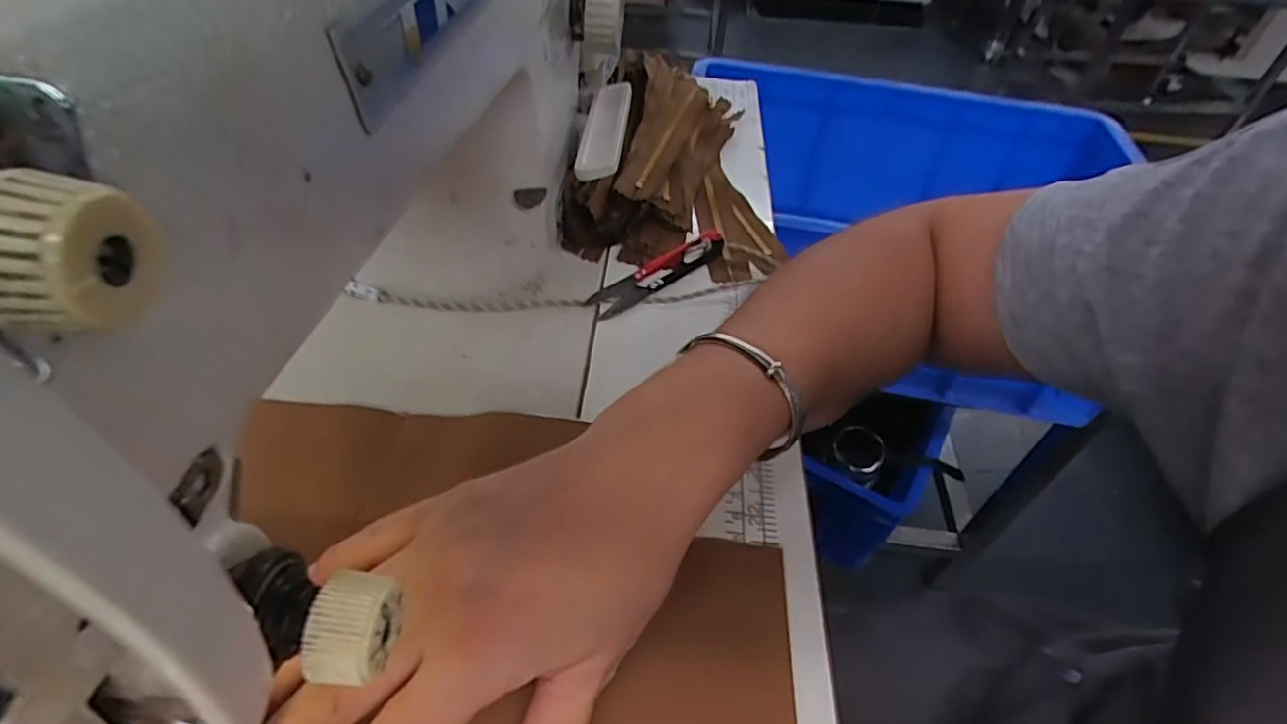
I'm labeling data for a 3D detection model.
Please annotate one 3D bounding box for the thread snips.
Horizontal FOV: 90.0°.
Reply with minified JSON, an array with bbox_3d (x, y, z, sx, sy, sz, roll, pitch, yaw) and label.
[{"bbox_3d":[0.010,-0.057,0.396,0.024,0.010,0.098,37,53,26],"label":"thread snips"}]

